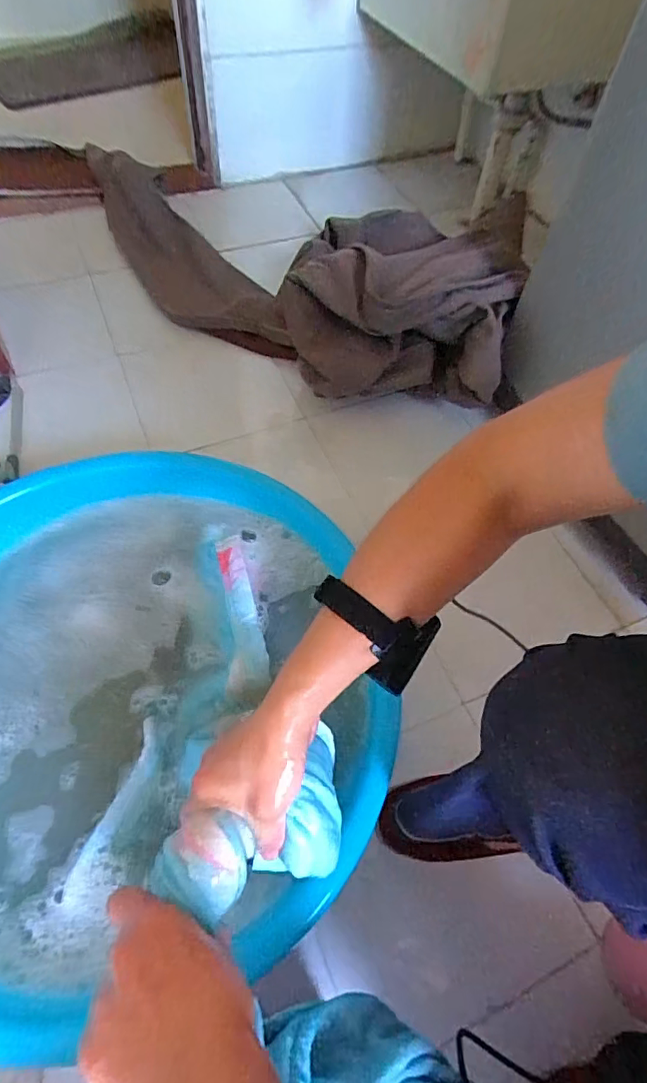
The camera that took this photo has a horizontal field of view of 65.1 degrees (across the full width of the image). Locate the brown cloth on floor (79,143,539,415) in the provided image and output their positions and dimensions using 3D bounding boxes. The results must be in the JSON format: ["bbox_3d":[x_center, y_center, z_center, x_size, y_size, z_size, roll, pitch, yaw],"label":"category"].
[{"bbox_3d":[-0.061,-0.516,1.021,0.850,0.225,0.456,14,58,4],"label":"brown cloth on floor"}]

